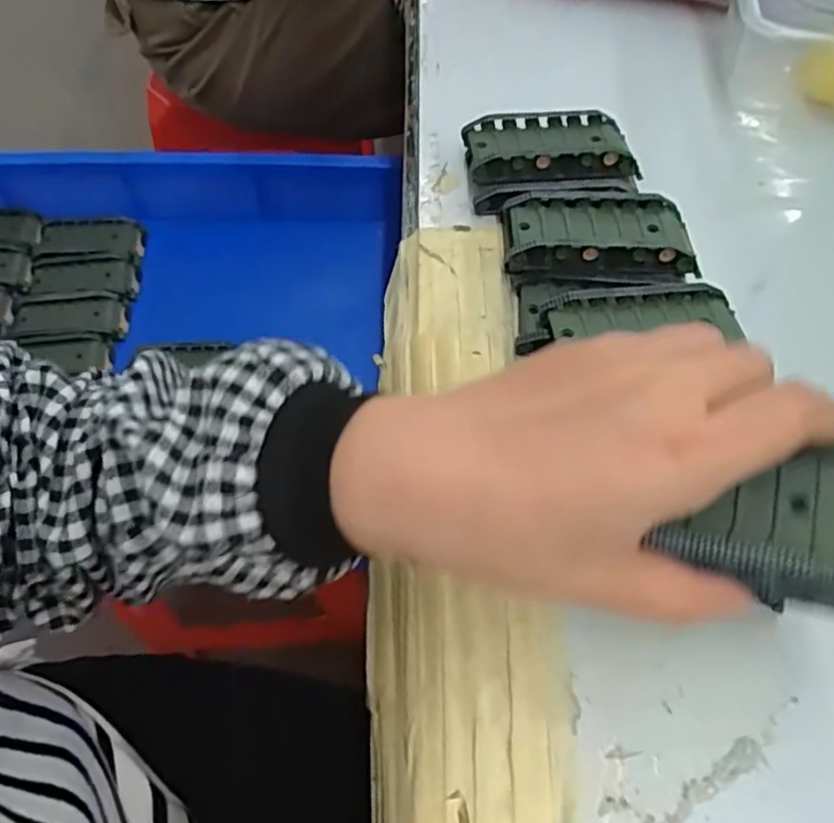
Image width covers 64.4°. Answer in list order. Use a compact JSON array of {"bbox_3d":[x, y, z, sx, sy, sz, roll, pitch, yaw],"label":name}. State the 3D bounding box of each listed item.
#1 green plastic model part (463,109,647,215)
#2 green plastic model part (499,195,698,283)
[{"bbox_3d":[0.075,-0.144,0.381,0.093,0.029,0.056,-8,62,-7],"label":"green plastic model part"},{"bbox_3d":[0.094,-0.087,0.348,0.096,0.033,0.055,3,61,-1],"label":"green plastic model part"}]

